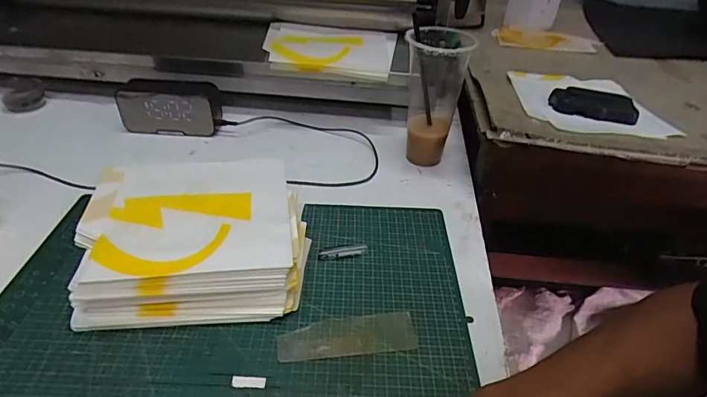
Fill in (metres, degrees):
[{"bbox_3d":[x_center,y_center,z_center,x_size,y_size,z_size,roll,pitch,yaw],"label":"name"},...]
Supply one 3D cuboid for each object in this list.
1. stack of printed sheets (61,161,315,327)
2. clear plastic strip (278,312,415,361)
[{"bbox_3d":[-0.156,0.035,0.456,0.215,0.068,0.189,-4,38,-8],"label":"stack of printed sheets"},{"bbox_3d":[-0.006,0.124,0.403,0.123,0.004,0.039,-4,38,-7],"label":"clear plastic strip"}]

